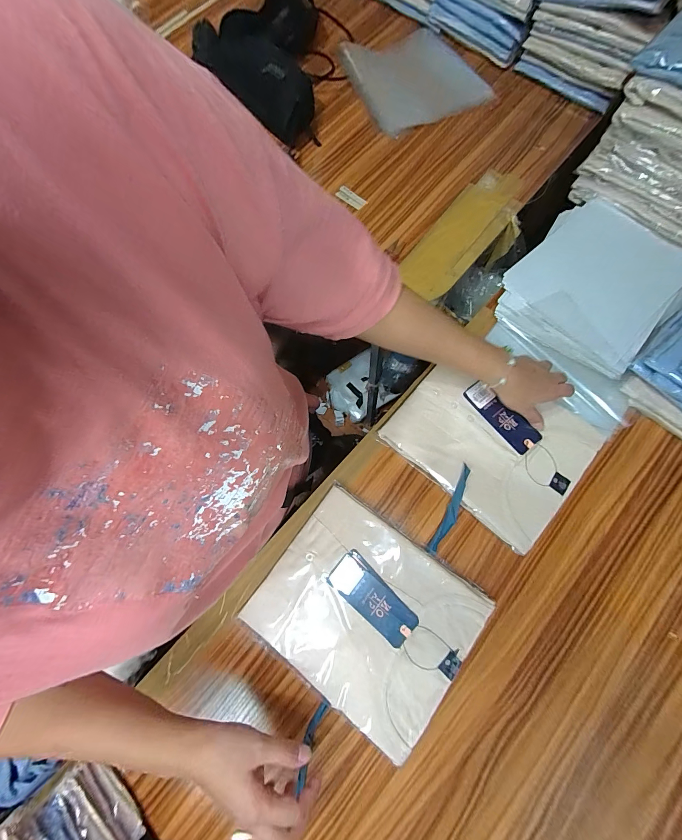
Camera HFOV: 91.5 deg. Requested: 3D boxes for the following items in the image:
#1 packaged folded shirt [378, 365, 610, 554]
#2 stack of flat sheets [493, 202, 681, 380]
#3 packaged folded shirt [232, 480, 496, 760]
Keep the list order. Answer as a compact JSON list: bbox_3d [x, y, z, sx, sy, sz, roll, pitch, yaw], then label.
[{"bbox_3d":[0.218,0.022,0.481,0.249,0.014,0.211,40,79,12],"label":"packaged folded shirt"},{"bbox_3d":[0.418,-0.229,0.547,0.220,0.026,0.297,40,79,12],"label":"stack of flat sheets"},{"bbox_3d":[0.029,0.246,0.429,0.251,0.027,0.217,36,78,11],"label":"packaged folded shirt"}]

